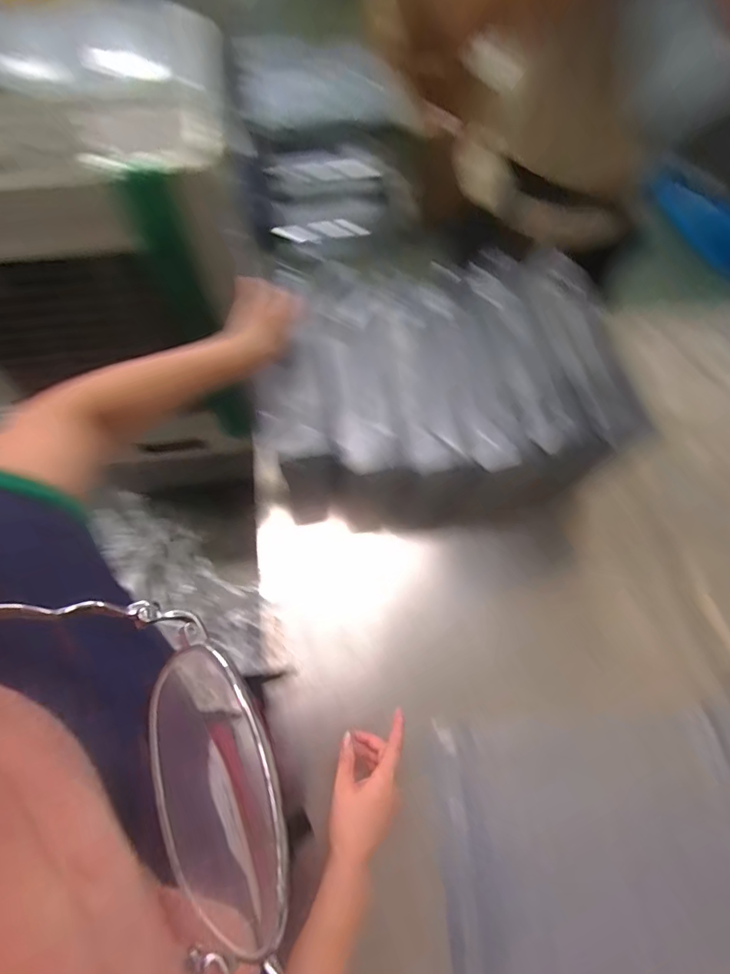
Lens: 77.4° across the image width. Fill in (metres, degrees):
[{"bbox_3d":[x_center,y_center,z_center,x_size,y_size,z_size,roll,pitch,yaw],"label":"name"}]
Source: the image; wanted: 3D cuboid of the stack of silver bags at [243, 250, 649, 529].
[{"bbox_3d":[0.117,-0.143,0.684,0.481,0.162,0.329,-11,66,-8],"label":"stack of silver bags"}]

